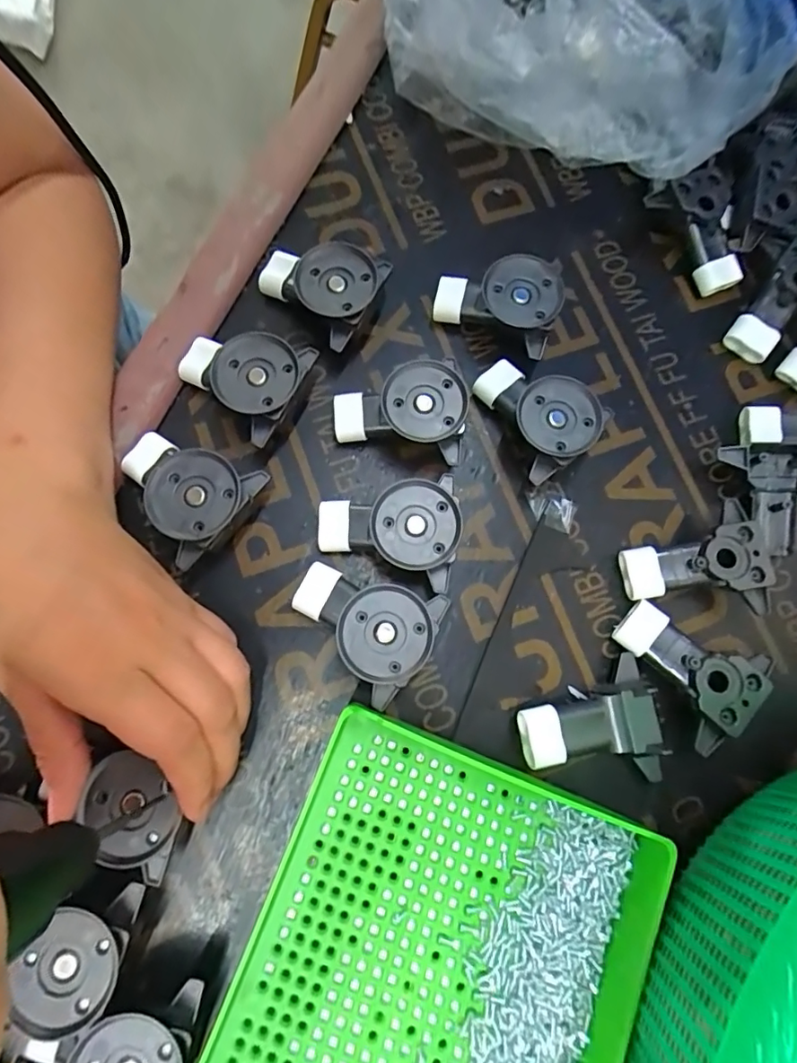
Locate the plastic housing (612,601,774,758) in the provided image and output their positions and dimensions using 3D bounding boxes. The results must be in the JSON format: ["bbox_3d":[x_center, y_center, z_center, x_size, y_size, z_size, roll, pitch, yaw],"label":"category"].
[{"bbox_3d":[0.140,0.063,0.250,0.052,0.021,0.065,-43,83,-11],"label":"plastic housing"}]

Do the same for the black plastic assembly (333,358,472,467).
[{"bbox_3d":[0.002,-0.064,0.265,0.066,0.028,0.045,14,77,-1],"label":"black plastic assembly"}]

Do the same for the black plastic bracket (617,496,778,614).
[{"bbox_3d":[0.150,0.018,0.263,0.068,0.023,0.051,-11,75,9],"label":"black plastic bracket"}]

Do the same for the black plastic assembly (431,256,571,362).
[{"bbox_3d":[0.055,-0.127,0.281,0.066,0.029,0.041,27,77,2],"label":"black plastic assembly"}]

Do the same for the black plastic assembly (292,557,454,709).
[{"bbox_3d":[-0.018,0.046,0.242,0.067,0.027,0.052,24,77,2],"label":"black plastic assembly"}]

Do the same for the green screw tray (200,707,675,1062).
[{"bbox_3d":[0.003,0.216,0.198,0.156,0.029,0.249,22,77,1],"label":"green screw tray"}]

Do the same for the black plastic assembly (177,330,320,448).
[{"bbox_3d":[-0.081,-0.078,0.261,0.064,0.026,0.048,26,77,2],"label":"black plastic assembly"}]

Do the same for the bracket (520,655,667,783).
[{"bbox_3d":[0.090,0.093,0.241,0.065,0.019,0.053,-11,78,-6],"label":"bracket"}]

